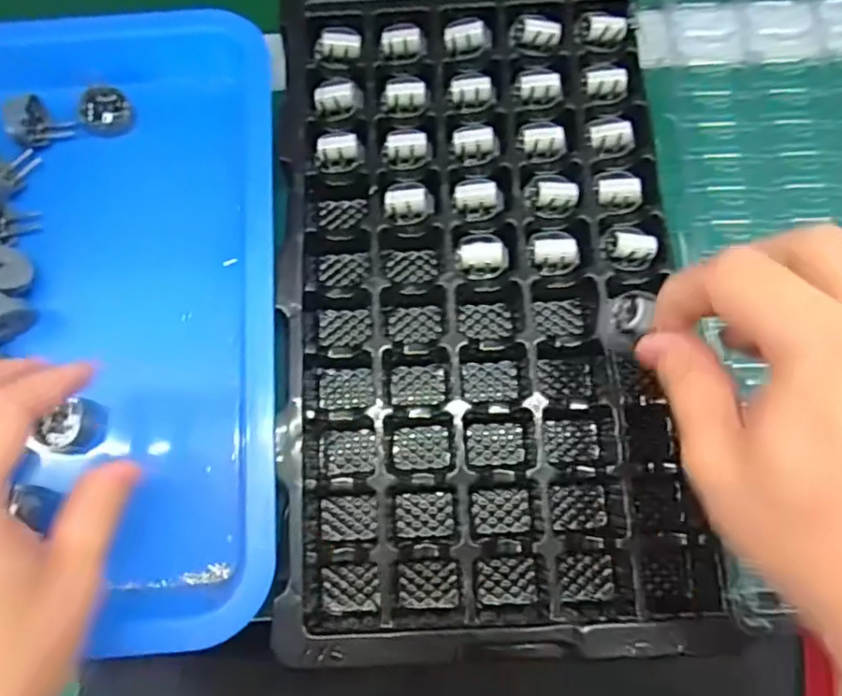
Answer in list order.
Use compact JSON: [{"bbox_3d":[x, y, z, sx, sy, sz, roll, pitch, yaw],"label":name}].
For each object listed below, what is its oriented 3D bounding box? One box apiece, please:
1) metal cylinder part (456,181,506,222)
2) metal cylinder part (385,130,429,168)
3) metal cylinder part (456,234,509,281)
[{"bbox_3d":[0.031,-0.081,0.330,0.025,0.013,0.021,-1,74,2],"label":"metal cylinder part"},{"bbox_3d":[-0.008,-0.111,0.337,0.024,0.014,0.019,-2,74,1],"label":"metal cylinder part"},{"bbox_3d":[0.032,-0.048,0.328,0.026,0.022,0.023,3,74,3],"label":"metal cylinder part"}]

